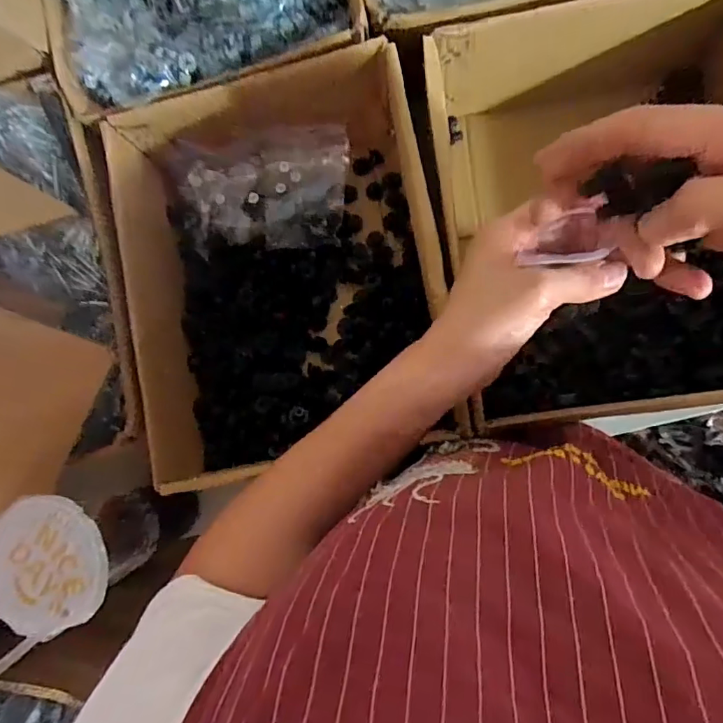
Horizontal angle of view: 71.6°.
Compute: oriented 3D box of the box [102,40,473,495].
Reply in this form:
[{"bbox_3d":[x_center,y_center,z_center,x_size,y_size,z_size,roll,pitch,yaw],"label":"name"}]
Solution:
[{"bbox_3d":[-0.067,-0.077,0.449,0.243,0.113,0.324,-9,86,8],"label":"box"}]

